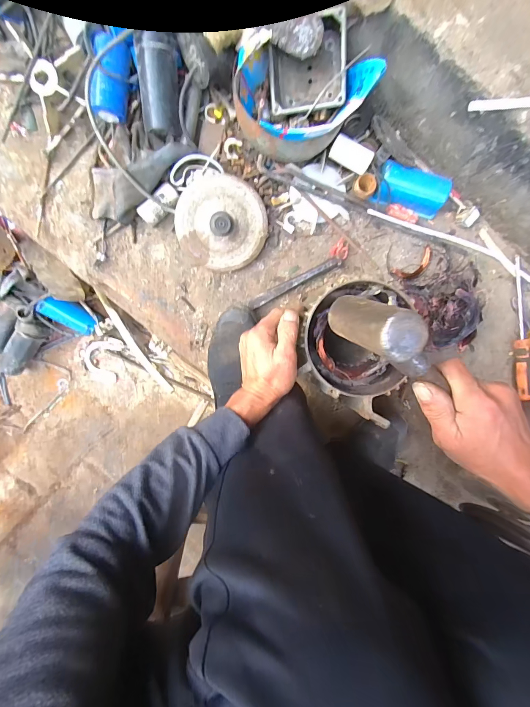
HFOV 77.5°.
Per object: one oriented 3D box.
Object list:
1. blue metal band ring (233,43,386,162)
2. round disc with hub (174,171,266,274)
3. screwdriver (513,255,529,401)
[{"bbox_3d":[0.046,-0.361,0.485,0.185,0.118,0.132,21,91,-4],"label":"blue metal band ring"},{"bbox_3d":[-0.069,-0.207,0.529,0.146,0.042,0.146,-2,110,-6],"label":"round disc with hub"},{"bbox_3d":[0.461,-0.044,0.585,0.030,0.031,0.248,0,92,-4],"label":"screwdriver"}]

